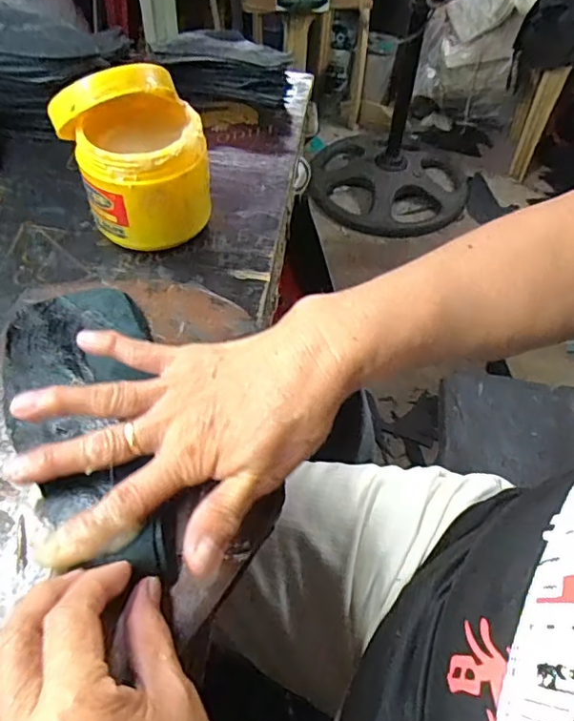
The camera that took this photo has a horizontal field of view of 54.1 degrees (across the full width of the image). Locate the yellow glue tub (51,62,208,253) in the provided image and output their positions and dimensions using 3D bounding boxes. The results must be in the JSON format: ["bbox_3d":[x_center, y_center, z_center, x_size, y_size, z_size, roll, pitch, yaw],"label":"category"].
[{"bbox_3d":[-0.108,-0.152,0.413,0.089,0.107,0.084,1,53,-2],"label":"yellow glue tub"}]

